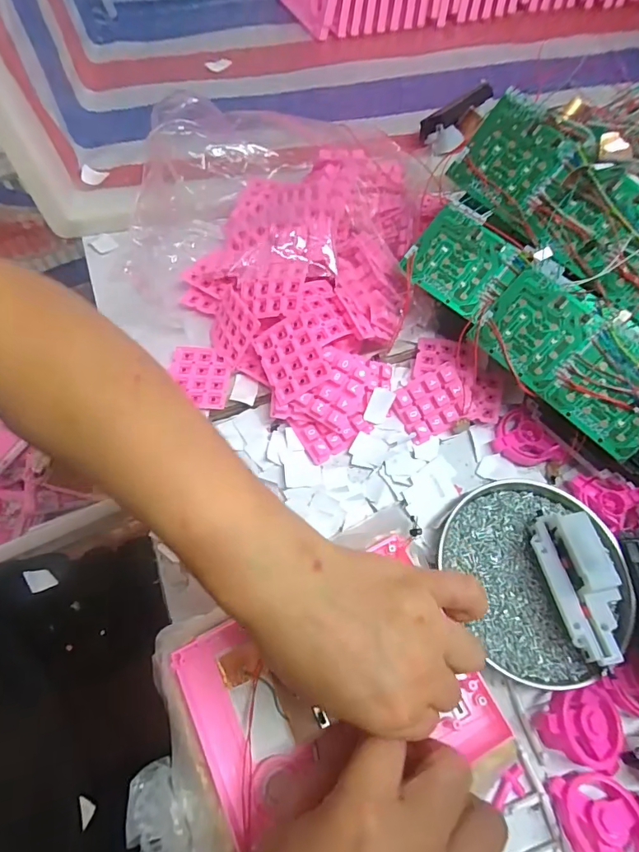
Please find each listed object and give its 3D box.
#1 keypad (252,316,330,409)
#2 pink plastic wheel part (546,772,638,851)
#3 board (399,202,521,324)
[{"bbox_3d":[-0.022,-0.053,0.373,0.051,0.013,0.056,-28,83,20],"label":"keypad"},{"bbox_3d":[0.169,0.234,0.278,0.046,0.015,0.055,-19,52,-22],"label":"pink plastic wheel part"},{"bbox_3d":[0.112,-0.133,0.375,0.075,0.007,0.069,36,92,12],"label":"board"}]

